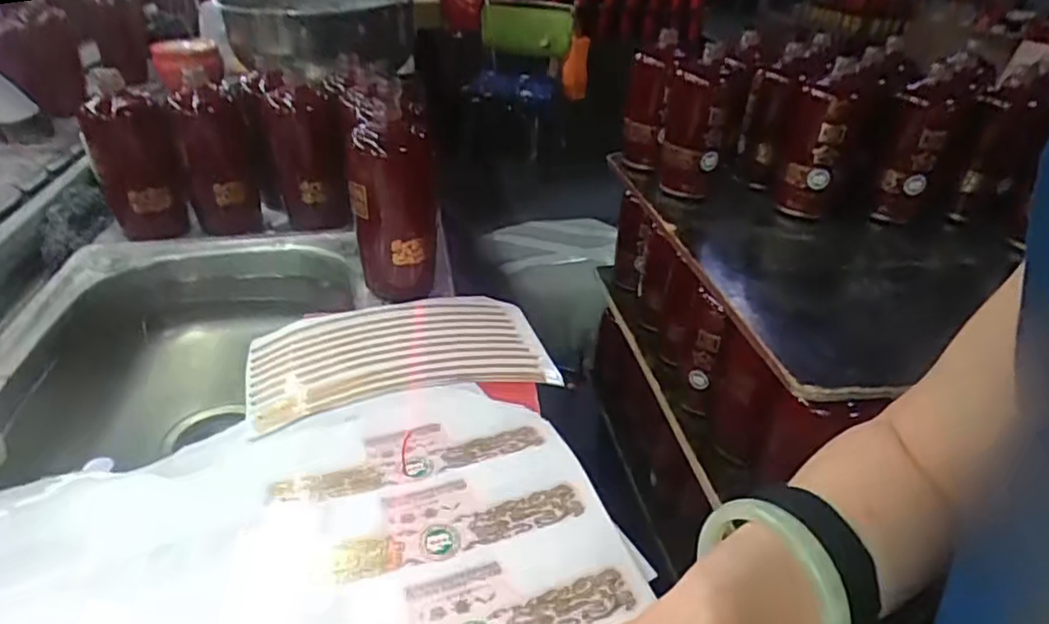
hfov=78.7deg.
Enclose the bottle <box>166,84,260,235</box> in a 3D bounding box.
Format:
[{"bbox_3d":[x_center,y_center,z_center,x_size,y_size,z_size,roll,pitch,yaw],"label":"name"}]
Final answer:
[{"bbox_3d":[-0.363,-0.175,0.764,0.074,0.168,0.058,-11,35,-22],"label":"bottle"}]

